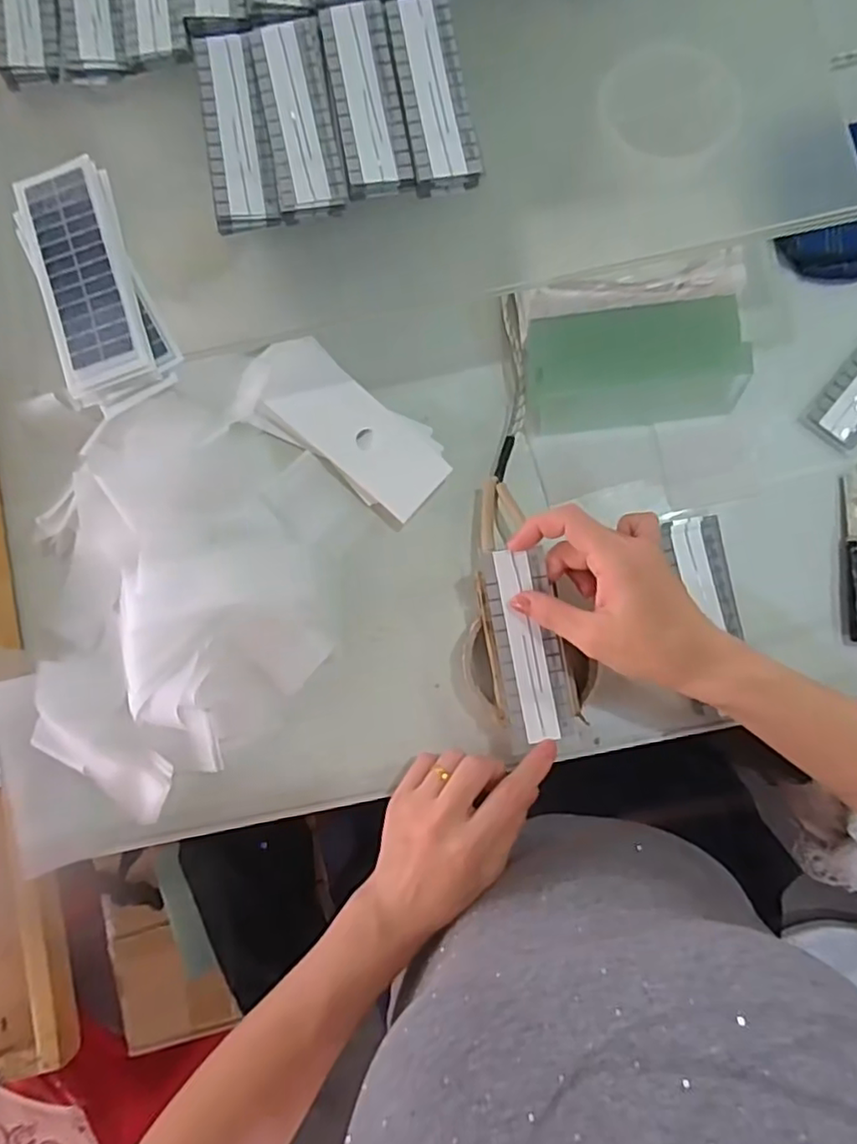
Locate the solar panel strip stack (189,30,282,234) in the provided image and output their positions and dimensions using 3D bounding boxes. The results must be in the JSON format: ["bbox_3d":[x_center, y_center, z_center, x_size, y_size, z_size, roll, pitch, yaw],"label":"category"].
[{"bbox_3d":[-0.122,-0.280,0.408,0.040,0.007,0.133,-10,82,0],"label":"solar panel strip stack"}]

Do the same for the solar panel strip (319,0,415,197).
[{"bbox_3d":[-0.039,-0.298,0.402,0.040,0.007,0.128,-10,84,3],"label":"solar panel strip"}]

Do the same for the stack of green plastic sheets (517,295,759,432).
[{"bbox_3d":[0.145,-0.146,0.456,0.146,0.040,0.070,-6,84,3],"label":"stack of green plastic sheets"}]

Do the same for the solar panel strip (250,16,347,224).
[{"bbox_3d":[-0.082,-0.287,0.406,0.042,0.011,0.132,-11,84,3],"label":"solar panel strip"}]

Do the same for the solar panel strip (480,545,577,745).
[{"bbox_3d":[0.064,0.046,0.414,0.041,0.013,0.122,-12,94,3],"label":"solar panel strip"}]

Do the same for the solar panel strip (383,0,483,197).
[{"bbox_3d":[0.003,-0.300,0.402,0.040,0.011,0.127,-10,84,3],"label":"solar panel strip"}]

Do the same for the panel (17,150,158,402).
[{"bbox_3d":[-0.213,-0.183,0.394,0.051,0.010,0.146,-19,83,2],"label":"panel"}]

